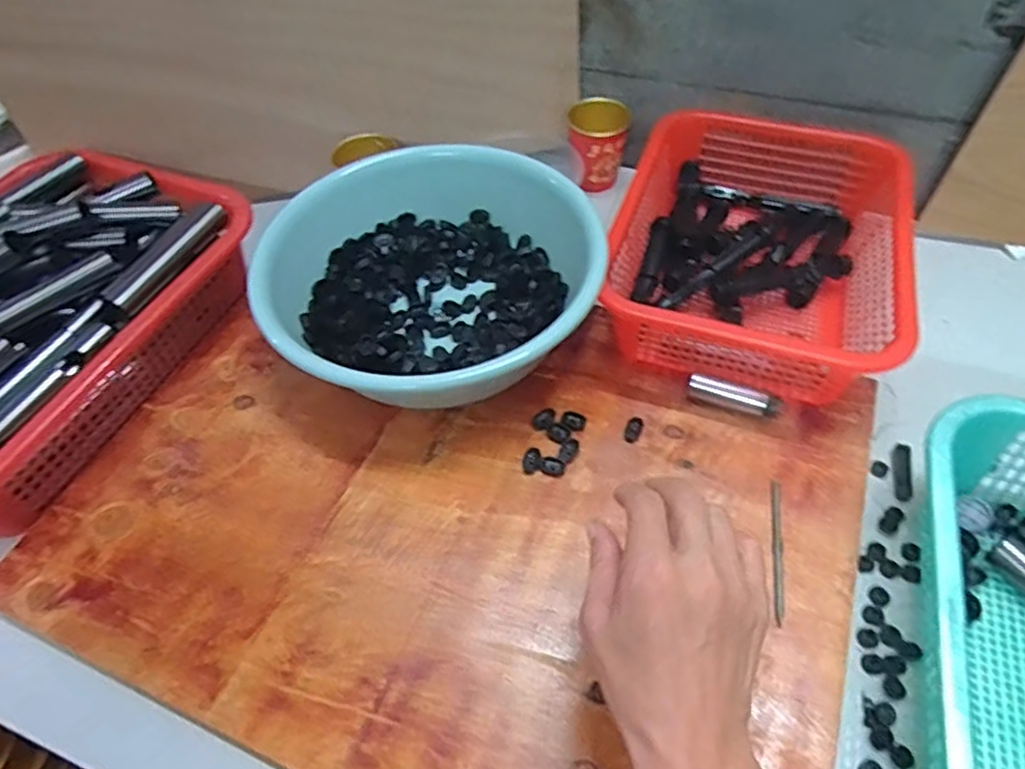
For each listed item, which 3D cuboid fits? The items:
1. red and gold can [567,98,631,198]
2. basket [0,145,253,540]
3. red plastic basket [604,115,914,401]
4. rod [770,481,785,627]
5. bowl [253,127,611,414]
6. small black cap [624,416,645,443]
[{"bbox_3d":[0.099,-0.280,0.744,0.069,0.080,0.073,6,55,8],"label":"red and gold can"},{"bbox_3d":[-0.446,-0.060,0.585,0.287,0.104,0.385,18,57,15],"label":"basket"},{"bbox_3d":[0.234,-0.141,0.617,0.241,0.086,0.315,14,56,13],"label":"red plastic basket"},{"bbox_3d":[0.200,0.123,0.479,0.009,0.004,0.112,9,55,9],"label":"rod"},{"bbox_3d":[-0.068,-0.096,0.591,0.293,0.107,0.276,-1,54,2],"label":"bowl"},{"bbox_3d":[0.104,0.038,0.547,0.014,0.007,0.026,15,56,13],"label":"small black cap"}]

